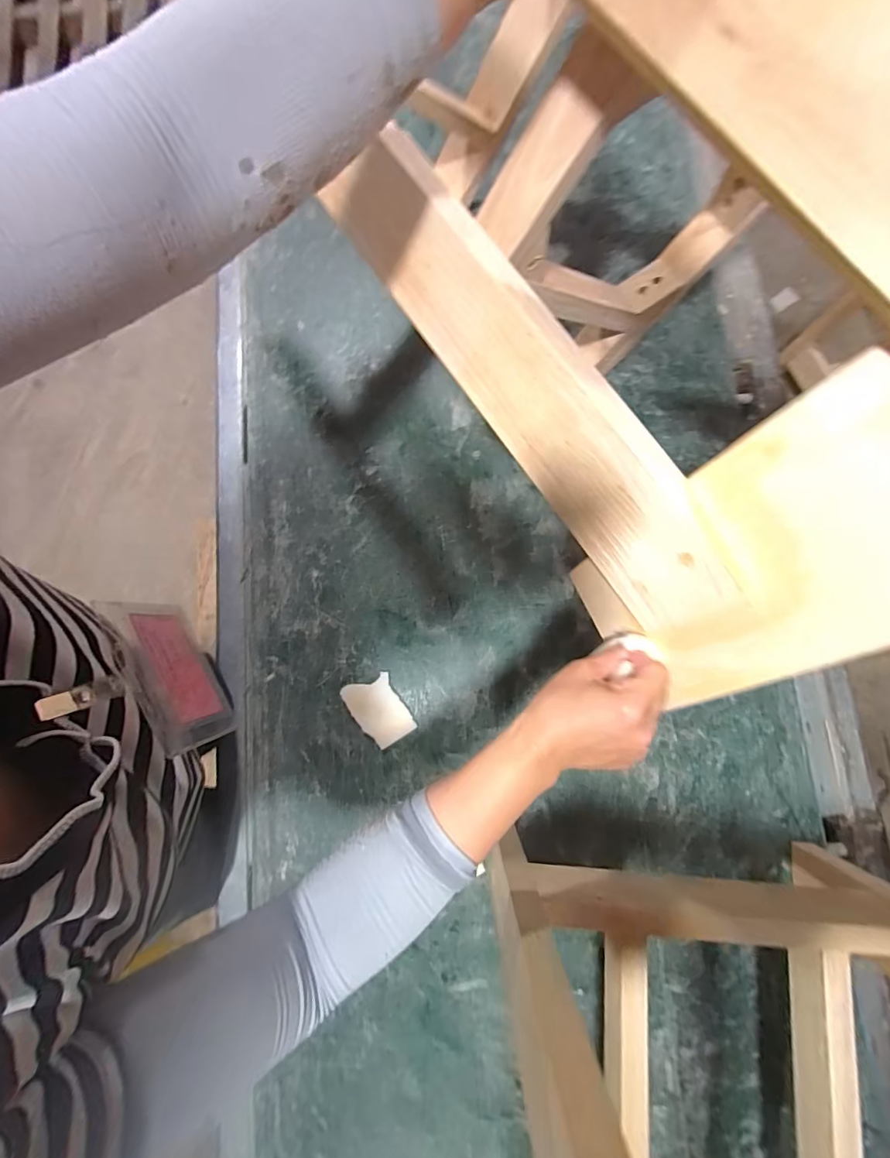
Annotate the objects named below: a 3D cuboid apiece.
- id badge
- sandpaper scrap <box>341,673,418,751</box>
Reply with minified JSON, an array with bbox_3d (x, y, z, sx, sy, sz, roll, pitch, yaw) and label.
[{"bbox_3d":[-0.178,0.061,0.307,0.008,0.087,0.101,-32,83,1],"label":"id badge"},{"bbox_3d":[-0.097,0.190,0.678,0.072,0.009,0.101,-30,81,-5],"label":"sandpaper scrap"}]

